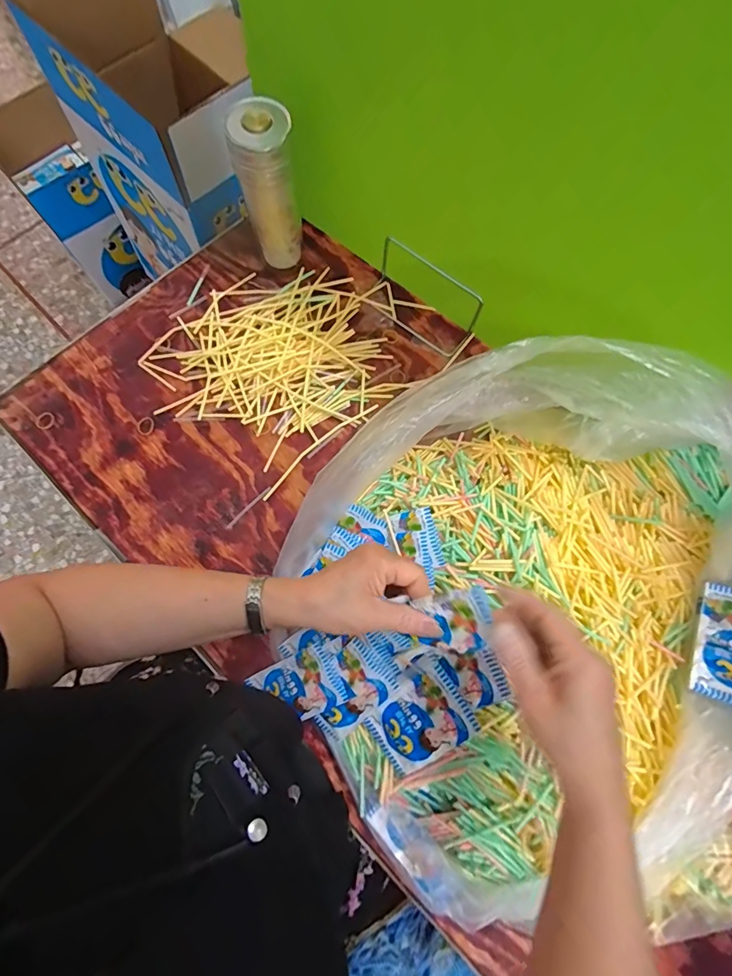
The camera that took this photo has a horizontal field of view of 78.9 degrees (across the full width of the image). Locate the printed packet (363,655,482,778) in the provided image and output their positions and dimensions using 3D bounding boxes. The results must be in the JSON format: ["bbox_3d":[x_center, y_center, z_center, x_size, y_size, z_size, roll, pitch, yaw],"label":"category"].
[{"bbox_3d":[0.047,0.221,0.429,0.102,0.013,0.076,-42,72,16],"label":"printed packet"}]

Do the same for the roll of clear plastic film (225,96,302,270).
[{"bbox_3d":[-0.111,-0.348,0.539,0.064,0.194,0.063,0,78,1],"label":"roll of clear plastic film"}]

